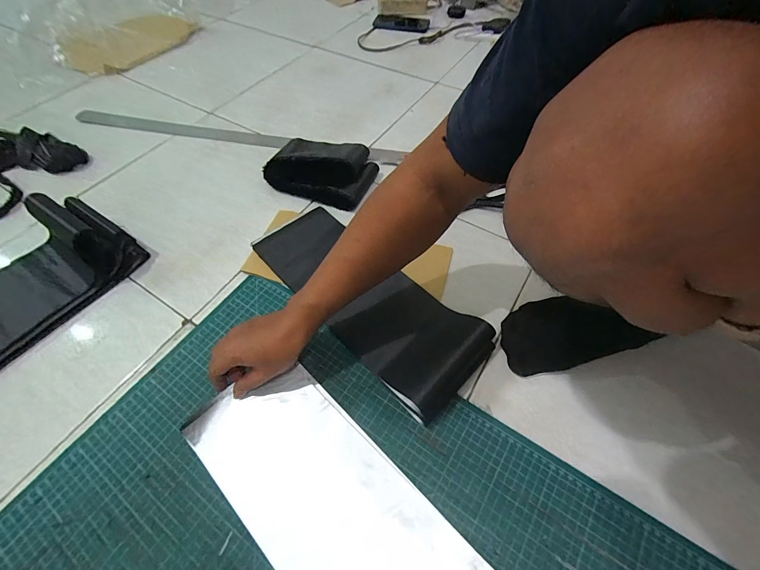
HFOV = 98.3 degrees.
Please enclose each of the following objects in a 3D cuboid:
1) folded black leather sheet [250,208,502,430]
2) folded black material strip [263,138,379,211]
[{"bbox_3d":[-0.023,0.007,0.489,0.145,0.035,0.378,-39,66,-21],"label":"folded black leather sheet"},{"bbox_3d":[-0.106,-0.234,0.629,0.190,0.054,0.155,14,59,9],"label":"folded black material strip"}]

